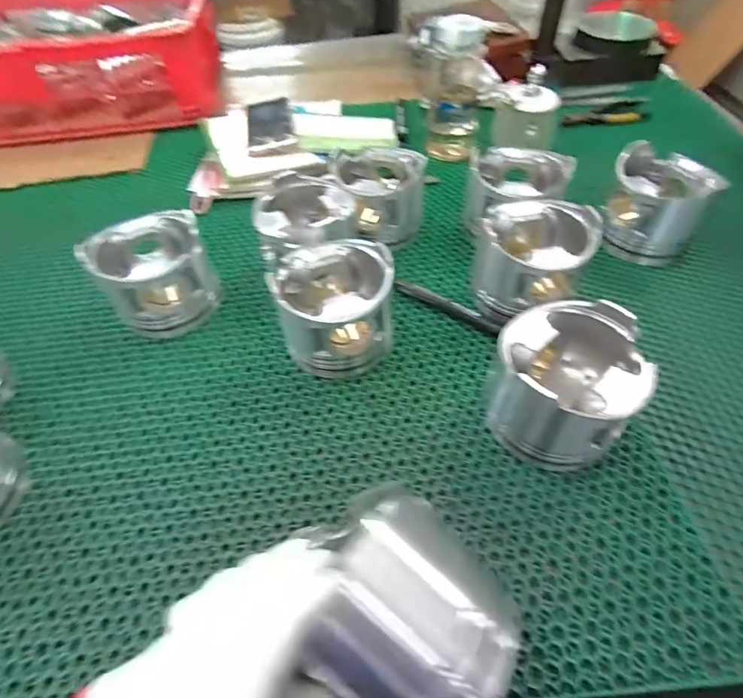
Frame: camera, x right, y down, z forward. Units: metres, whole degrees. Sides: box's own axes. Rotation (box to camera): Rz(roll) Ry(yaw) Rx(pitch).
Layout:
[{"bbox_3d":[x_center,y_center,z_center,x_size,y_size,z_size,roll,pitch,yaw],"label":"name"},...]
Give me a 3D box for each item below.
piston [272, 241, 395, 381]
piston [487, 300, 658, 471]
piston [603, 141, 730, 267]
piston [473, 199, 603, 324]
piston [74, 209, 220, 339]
[{"bbox_3d":[-0.035,-0.045,0.446,0.110,0.095,0.112,-2,52,1],"label":"piston"},{"bbox_3d":[0.162,0.029,0.375,0.101,0.101,0.110,-1,52,2],"label":"piston"},{"bbox_3d":[0.343,-0.171,0.541,0.105,0.111,0.105,18,55,16],"label":"piston"},{"bbox_3d":[0.167,-0.091,0.471,0.109,0.101,0.108,18,55,16],"label":"piston"},{"bbox_3d":[-0.237,-0.084,0.488,0.105,0.101,0.108,-1,52,2],"label":"piston"}]

